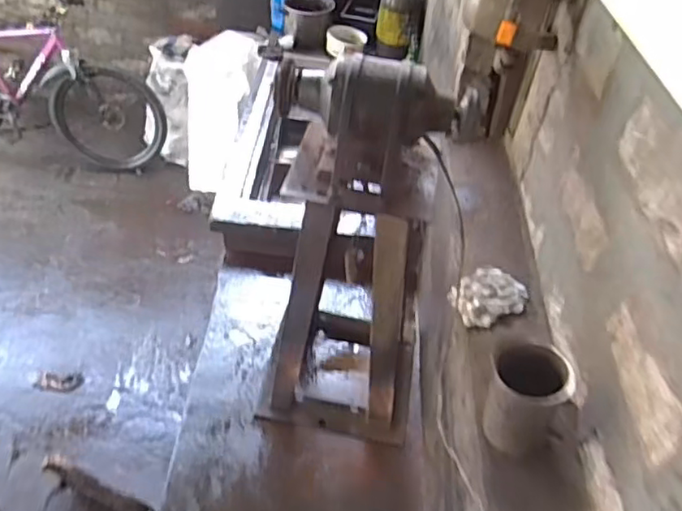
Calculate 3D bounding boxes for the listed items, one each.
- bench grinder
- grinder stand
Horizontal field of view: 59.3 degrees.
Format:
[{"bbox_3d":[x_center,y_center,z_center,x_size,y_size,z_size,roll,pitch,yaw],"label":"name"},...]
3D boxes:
[{"bbox_3d":[0.061,-0.238,1.194,0.392,0.264,0.150,13,45,5],"label":"bench grinder"},{"bbox_3d":[0.059,0.077,1.586,0.377,0.777,0.466,11,45,4],"label":"grinder stand"}]

